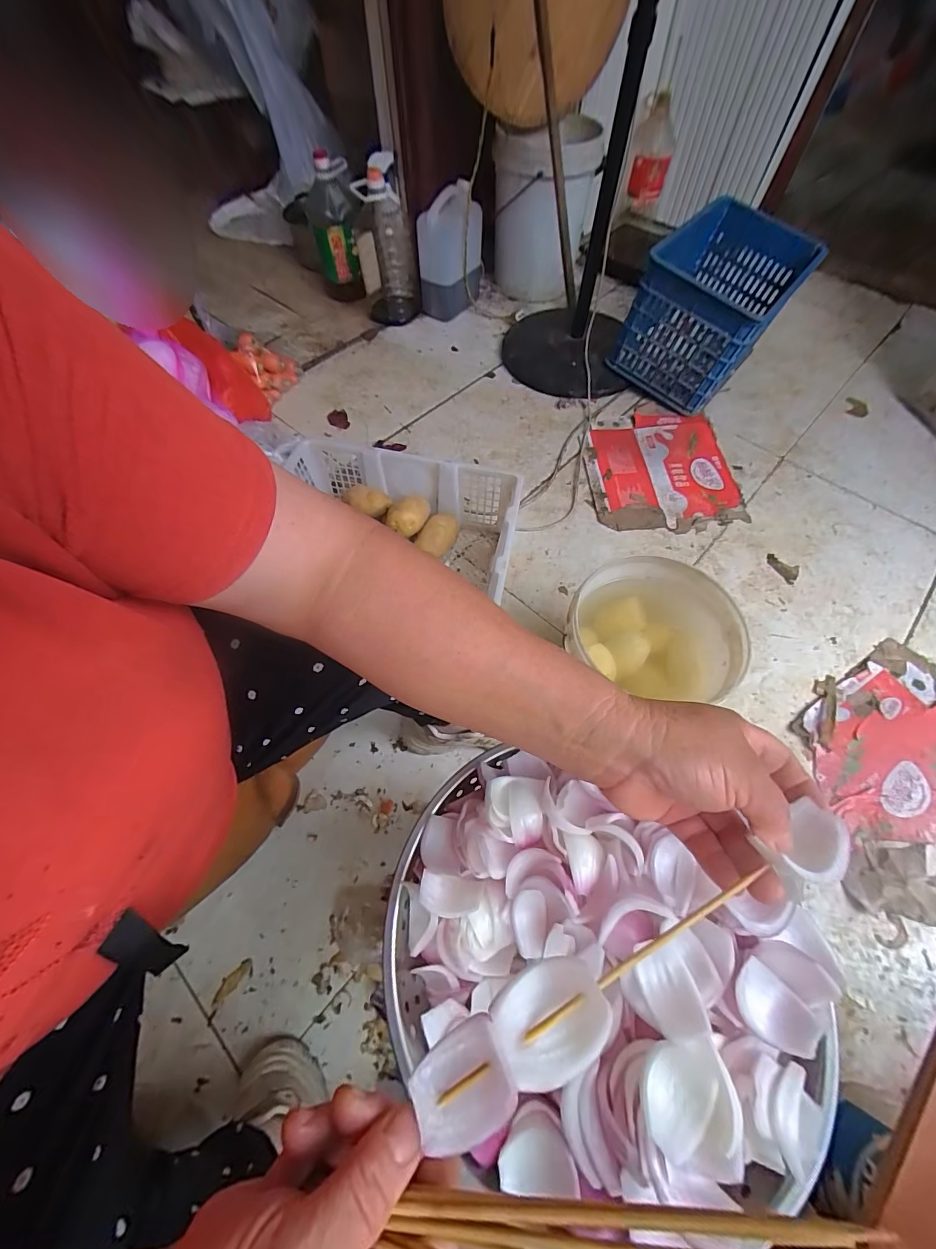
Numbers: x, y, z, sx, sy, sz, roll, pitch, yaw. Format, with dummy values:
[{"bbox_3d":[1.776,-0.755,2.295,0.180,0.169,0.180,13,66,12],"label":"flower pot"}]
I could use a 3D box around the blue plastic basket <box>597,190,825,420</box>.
[{"bbox_3d":[0.618,-0.805,1.100,0.304,0.295,0.425,36,68,18],"label":"blue plastic basket"}]

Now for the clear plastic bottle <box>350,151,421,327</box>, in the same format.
[{"bbox_3d":[-0.214,-1.005,1.157,0.146,0.342,0.142,-9,63,-4],"label":"clear plastic bottle"}]

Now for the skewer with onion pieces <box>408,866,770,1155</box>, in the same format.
[{"bbox_3d":[0.056,0.178,0.202,0.170,0.019,0.038,-26,65,-11],"label":"skewer with onion pieces"}]

